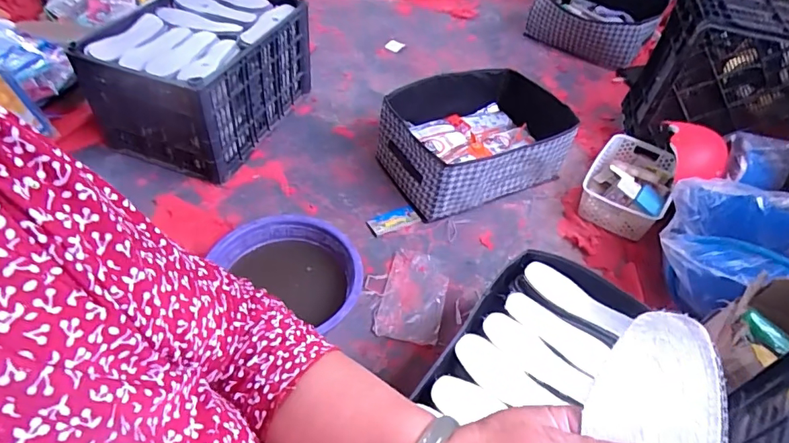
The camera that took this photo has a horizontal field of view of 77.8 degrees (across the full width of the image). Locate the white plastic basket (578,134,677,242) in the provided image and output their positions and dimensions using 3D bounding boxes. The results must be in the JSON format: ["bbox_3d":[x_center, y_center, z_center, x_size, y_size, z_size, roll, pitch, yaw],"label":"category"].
[{"bbox_3d":[0.597,-0.102,1.245,0.194,0.082,0.297,28,51,18],"label":"white plastic basket"}]

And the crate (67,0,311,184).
[{"bbox_3d":[-0.501,-0.407,1.337,0.405,0.276,0.500,18,49,10],"label":"crate"}]

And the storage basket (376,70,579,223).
[{"bbox_3d":[0.214,-0.215,1.257,0.458,0.182,0.339,-17,52,-20],"label":"storage basket"}]

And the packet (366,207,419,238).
[{"bbox_3d":[-0.002,0.000,1.163,0.122,0.017,0.049,-18,52,-21],"label":"packet"}]

